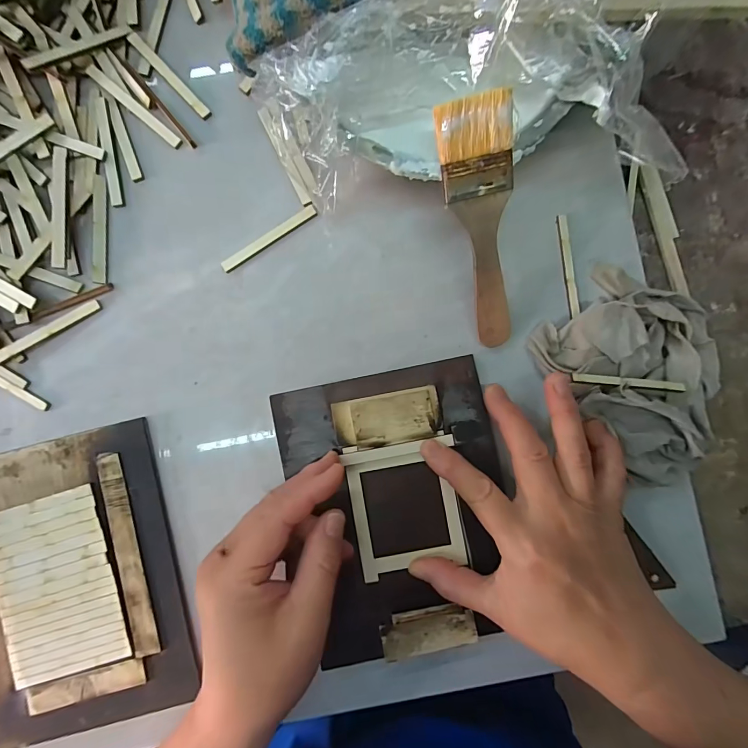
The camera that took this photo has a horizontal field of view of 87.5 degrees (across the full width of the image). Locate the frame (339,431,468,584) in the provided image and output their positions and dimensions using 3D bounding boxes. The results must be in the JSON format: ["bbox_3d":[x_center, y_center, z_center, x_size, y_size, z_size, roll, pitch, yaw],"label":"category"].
[{"bbox_3d":[0.022,0.090,0.265,0.073,0.009,0.088,-10,86,-3],"label":"frame"}]

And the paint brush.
[{"bbox_3d":[0.069,-0.086,0.247,0.039,0.009,0.149,-16,119,-3],"label":"paint brush"}]

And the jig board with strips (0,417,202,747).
[{"bbox_3d":[-0.216,0.144,0.268,0.157,0.007,0.192,-14,87,-3],"label":"jig board with strips"}]

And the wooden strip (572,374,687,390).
[{"bbox_3d":[0.174,0.005,0.265,0.078,0.006,0.006,5,86,-2],"label":"wooden strip"}]

